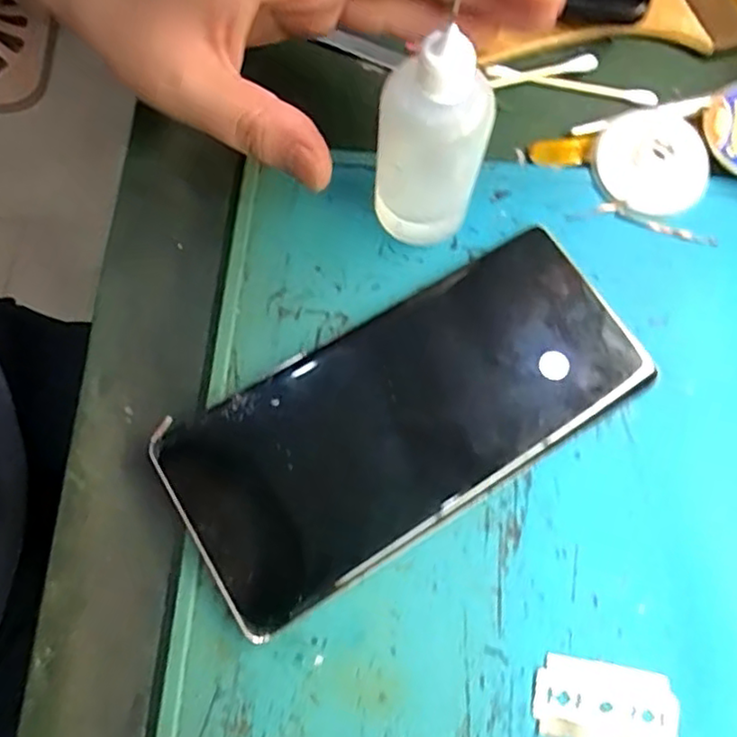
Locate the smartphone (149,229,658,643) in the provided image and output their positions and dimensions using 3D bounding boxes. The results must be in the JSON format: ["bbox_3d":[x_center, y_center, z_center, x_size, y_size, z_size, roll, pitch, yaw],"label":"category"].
[{"bbox_3d":[0.013,0.014,0.224,0.158,0.012,0.071,-31,74,-11],"label":"smartphone"}]

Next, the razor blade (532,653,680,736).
[{"bbox_3d":[0.072,0.102,0.199,0.042,0.004,0.023,11,71,3],"label":"razor blade"}]

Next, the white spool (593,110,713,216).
[{"bbox_3d":[0.111,-0.081,0.258,0.043,0.011,0.045,0,71,-1],"label":"white spool"}]

